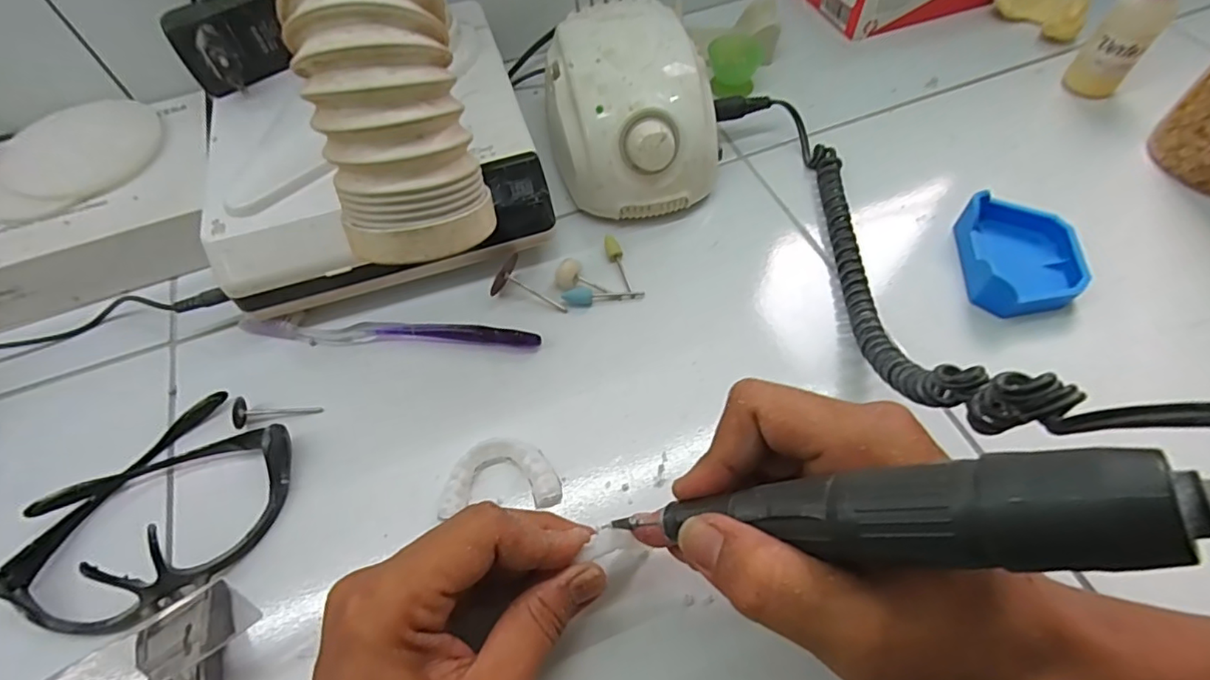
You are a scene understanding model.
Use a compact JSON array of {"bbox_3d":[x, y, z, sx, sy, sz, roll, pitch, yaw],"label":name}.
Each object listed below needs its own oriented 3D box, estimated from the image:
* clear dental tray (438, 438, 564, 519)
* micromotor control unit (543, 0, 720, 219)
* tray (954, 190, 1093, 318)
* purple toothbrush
[{"bbox_3d":[-0.053,0.070,0.291,0.059,0.009,0.036,-6,58,-1],"label":"clear dental tray"},{"bbox_3d":[0.014,-0.156,0.383,0.109,0.080,0.136,-8,59,-2],"label":"micromotor control unit"},{"bbox_3d":[0.250,-0.049,0.340,0.060,0.026,0.082,6,59,6],"label":"tray"},{"bbox_3d":[-0.129,-0.004,0.339,0.180,0.012,0.016,5,59,5],"label":"purple toothbrush"}]

